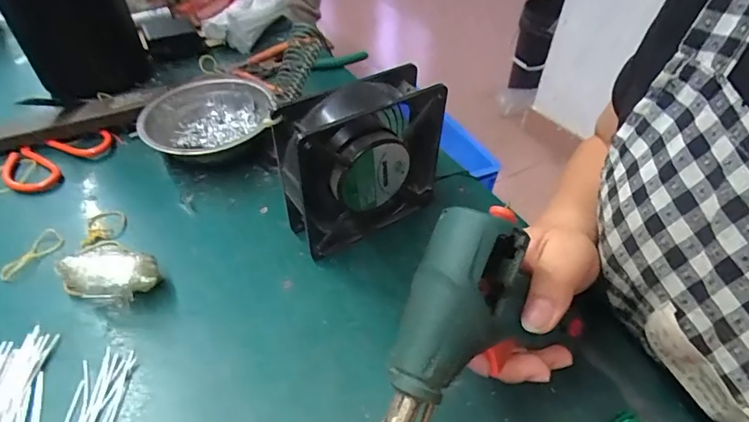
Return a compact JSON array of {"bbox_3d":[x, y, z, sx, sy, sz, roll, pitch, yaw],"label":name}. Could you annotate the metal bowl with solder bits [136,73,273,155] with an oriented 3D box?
[{"bbox_3d":[-0.159,-0.083,0.434,0.128,0.041,0.130,-1,44,-2],"label":"metal bowl with solder bits"}]

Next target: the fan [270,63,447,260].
[{"bbox_3d":[-0.007,-0.033,0.331,0.120,0.123,0.041,-25,49,-24],"label":"fan"}]

